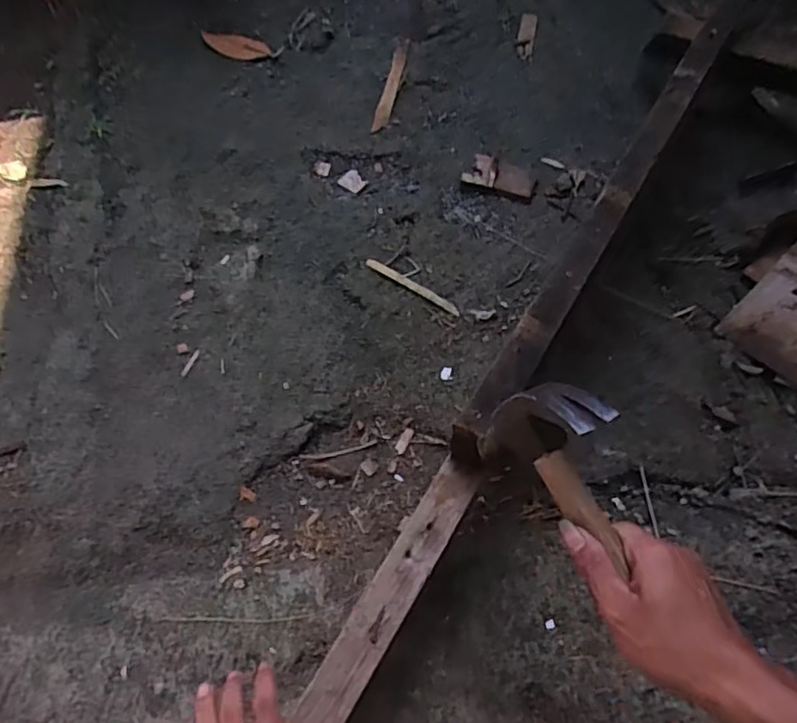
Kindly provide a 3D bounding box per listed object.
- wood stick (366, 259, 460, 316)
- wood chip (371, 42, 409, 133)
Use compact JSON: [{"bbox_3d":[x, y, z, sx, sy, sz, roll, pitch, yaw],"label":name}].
[{"bbox_3d":[0.018,-0.101,0.854,0.147,0.004,0.013,33,61,17],"label":"wood stick"},{"bbox_3d":[-0.010,-0.479,1.094,0.024,0.007,0.250,10,57,3],"label":"wood chip"}]

